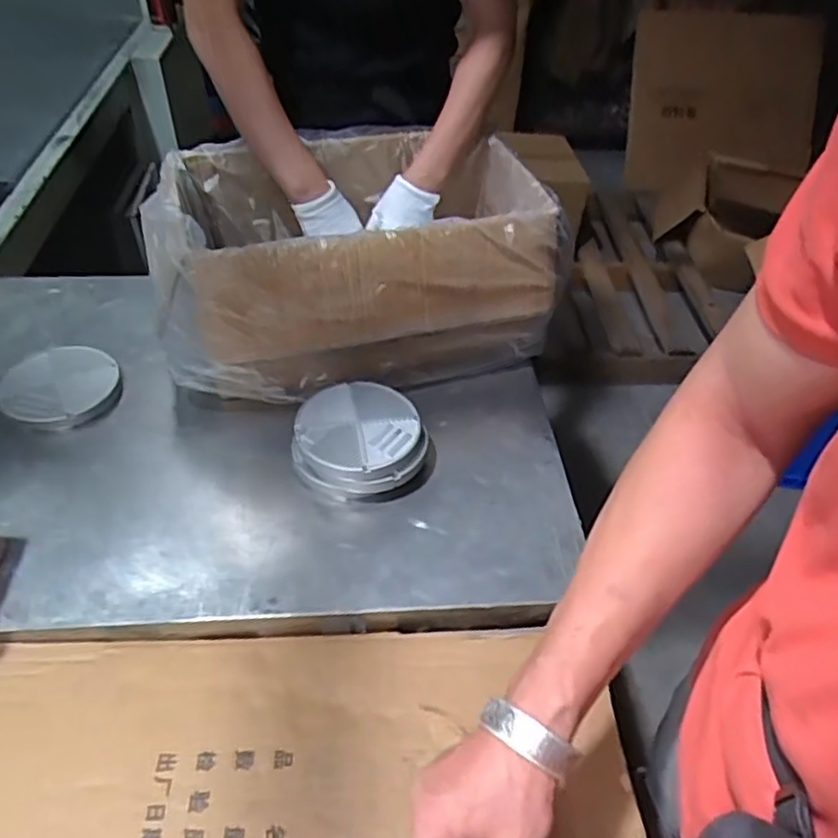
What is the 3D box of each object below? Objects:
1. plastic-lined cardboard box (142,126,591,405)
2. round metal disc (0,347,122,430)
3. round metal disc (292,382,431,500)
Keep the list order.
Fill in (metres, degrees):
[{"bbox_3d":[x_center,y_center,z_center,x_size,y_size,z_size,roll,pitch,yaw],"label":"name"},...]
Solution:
[{"bbox_3d":[-0.087,-0.210,0.891,0.485,0.227,0.286,-11,45,-14],"label":"plastic-lined cardboard box"},{"bbox_3d":[-0.452,-0.041,0.842,0.136,0.023,0.136,1,45,-1],"label":"round metal disc"},{"bbox_3d":[-0.070,0.029,0.771,0.143,0.076,0.126,-15,46,-18],"label":"round metal disc"}]

